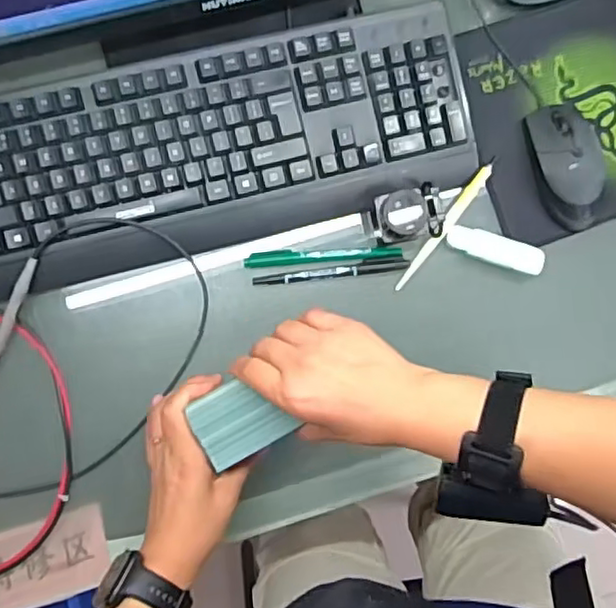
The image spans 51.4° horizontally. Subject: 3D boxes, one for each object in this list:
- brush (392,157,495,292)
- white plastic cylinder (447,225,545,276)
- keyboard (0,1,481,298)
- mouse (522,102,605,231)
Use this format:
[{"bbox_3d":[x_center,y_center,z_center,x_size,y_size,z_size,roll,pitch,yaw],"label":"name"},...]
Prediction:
[{"bbox_3d":[0.125,-0.073,0.576,0.014,0.010,0.145,40,85,-3],"label":"brush"},{"bbox_3d":[0.169,-0.049,0.575,0.086,0.015,0.025,19,86,-5],"label":"white plastic cylinder"},{"bbox_3d":[-0.074,-0.133,0.546,0.430,0.035,0.160,-14,90,-6],"label":"keyboard"},{"bbox_3d":[0.234,-0.126,0.580,0.054,0.035,0.114,-13,90,-6],"label":"mouse"}]

